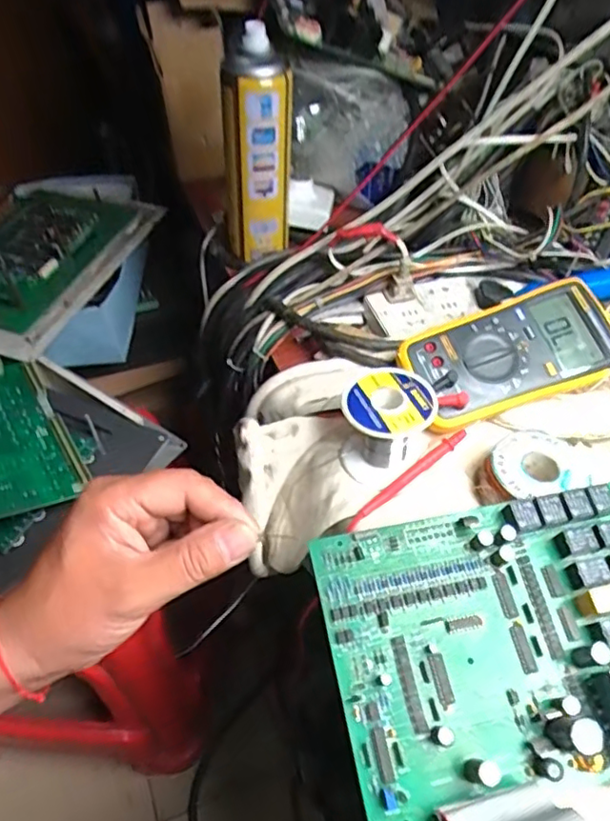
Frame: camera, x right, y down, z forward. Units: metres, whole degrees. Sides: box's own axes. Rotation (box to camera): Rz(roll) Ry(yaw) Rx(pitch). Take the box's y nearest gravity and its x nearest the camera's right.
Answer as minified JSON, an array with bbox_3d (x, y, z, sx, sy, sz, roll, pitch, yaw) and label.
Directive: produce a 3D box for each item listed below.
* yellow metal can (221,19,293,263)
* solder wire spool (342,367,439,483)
[{"bbox_3d":[-0.047,-0.259,0.591,0.068,0.198,0.078,-3,49,-4],"label":"yellow metal can"},{"bbox_3d":[0.059,0.008,0.440,0.062,0.055,0.062,1,49,-1],"label":"solder wire spool"}]

